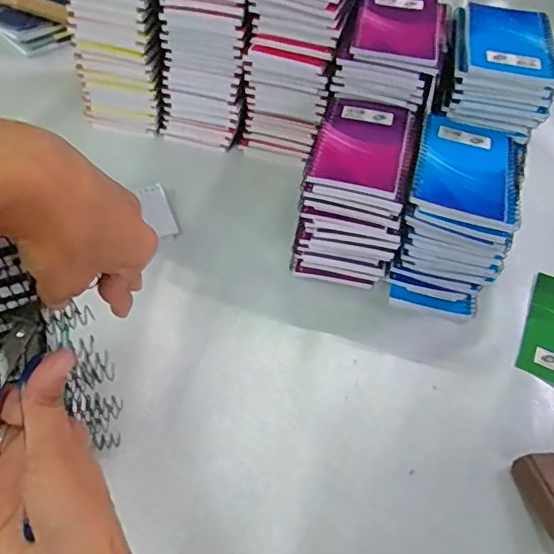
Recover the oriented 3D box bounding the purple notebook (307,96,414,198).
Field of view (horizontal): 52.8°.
[{"bbox_3d":[0.083,-0.127,0.527,0.083,0.010,0.129,14,51,7],"label":"purple notebook"}]

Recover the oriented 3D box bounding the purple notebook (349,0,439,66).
[{"bbox_3d":[0.122,-0.254,0.558,0.080,0.011,0.122,13,51,6],"label":"purple notebook"}]

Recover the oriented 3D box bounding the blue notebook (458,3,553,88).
[{"bbox_3d":[0.230,-0.235,0.557,0.091,0.013,0.133,13,51,6],"label":"blue notebook"}]

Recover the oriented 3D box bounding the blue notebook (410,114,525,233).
[{"bbox_3d":[0.179,-0.104,0.515,0.094,0.015,0.135,16,51,9],"label":"blue notebook"}]

